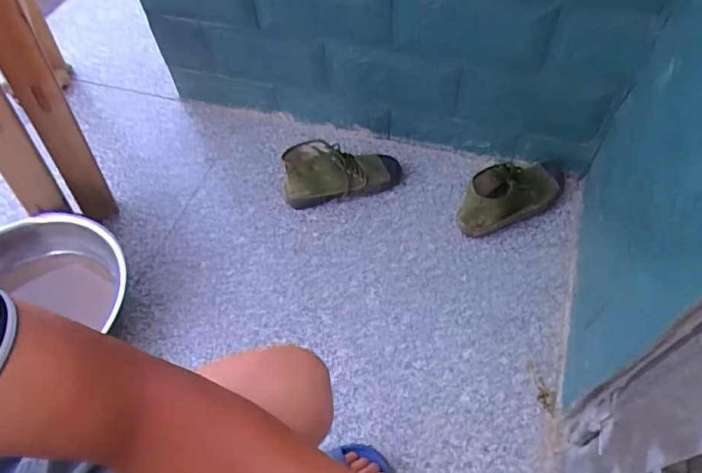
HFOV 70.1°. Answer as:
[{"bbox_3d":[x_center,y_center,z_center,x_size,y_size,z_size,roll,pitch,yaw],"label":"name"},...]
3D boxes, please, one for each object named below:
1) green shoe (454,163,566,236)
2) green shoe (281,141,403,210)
[{"bbox_3d":[0.343,-0.096,1.026,0.273,0.115,0.092,-25,59,-14],"label":"green shoe"},{"bbox_3d":[-0.016,-0.141,1.065,0.260,0.123,0.089,-14,57,-8],"label":"green shoe"}]

